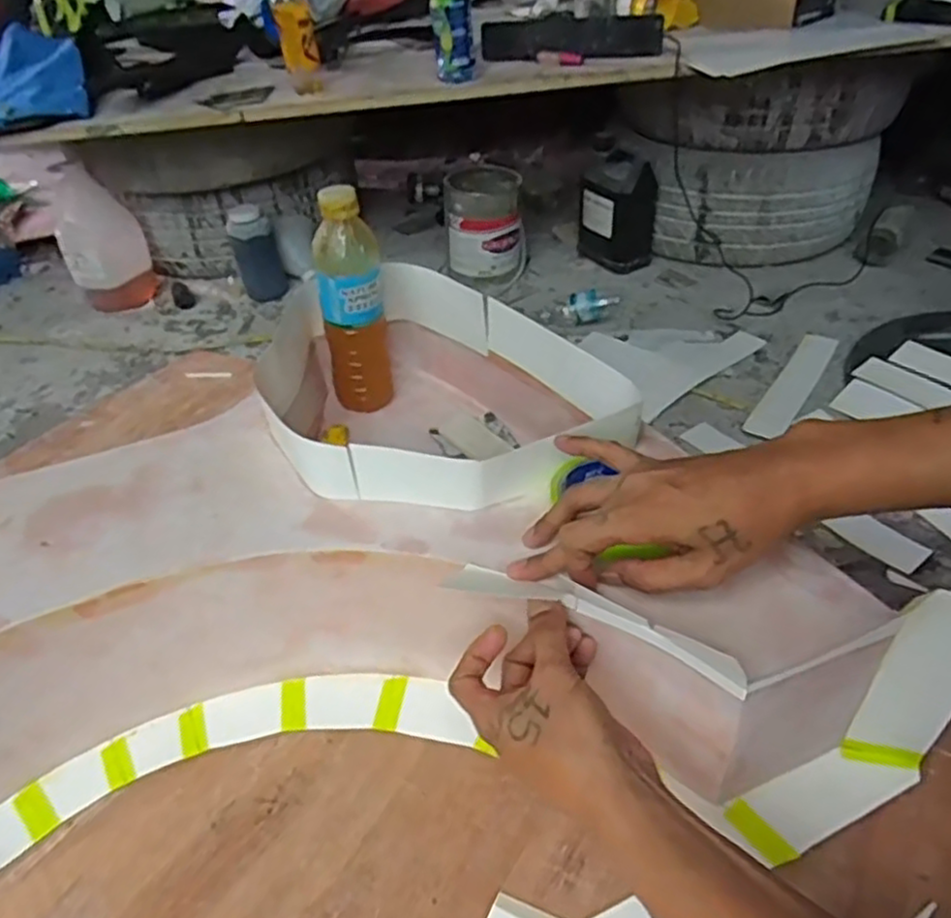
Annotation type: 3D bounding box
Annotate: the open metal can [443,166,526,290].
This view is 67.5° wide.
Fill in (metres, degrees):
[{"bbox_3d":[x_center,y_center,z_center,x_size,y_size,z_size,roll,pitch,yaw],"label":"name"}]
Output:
[{"bbox_3d":[0.024,-0.517,1.571,0.170,0.200,0.203,-4,41,0],"label":"open metal can"}]

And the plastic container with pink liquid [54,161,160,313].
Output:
[{"bbox_3d":[-0.797,-0.457,1.522,0.161,0.262,0.112,-19,43,-17],"label":"plastic container with pink liquid"}]

